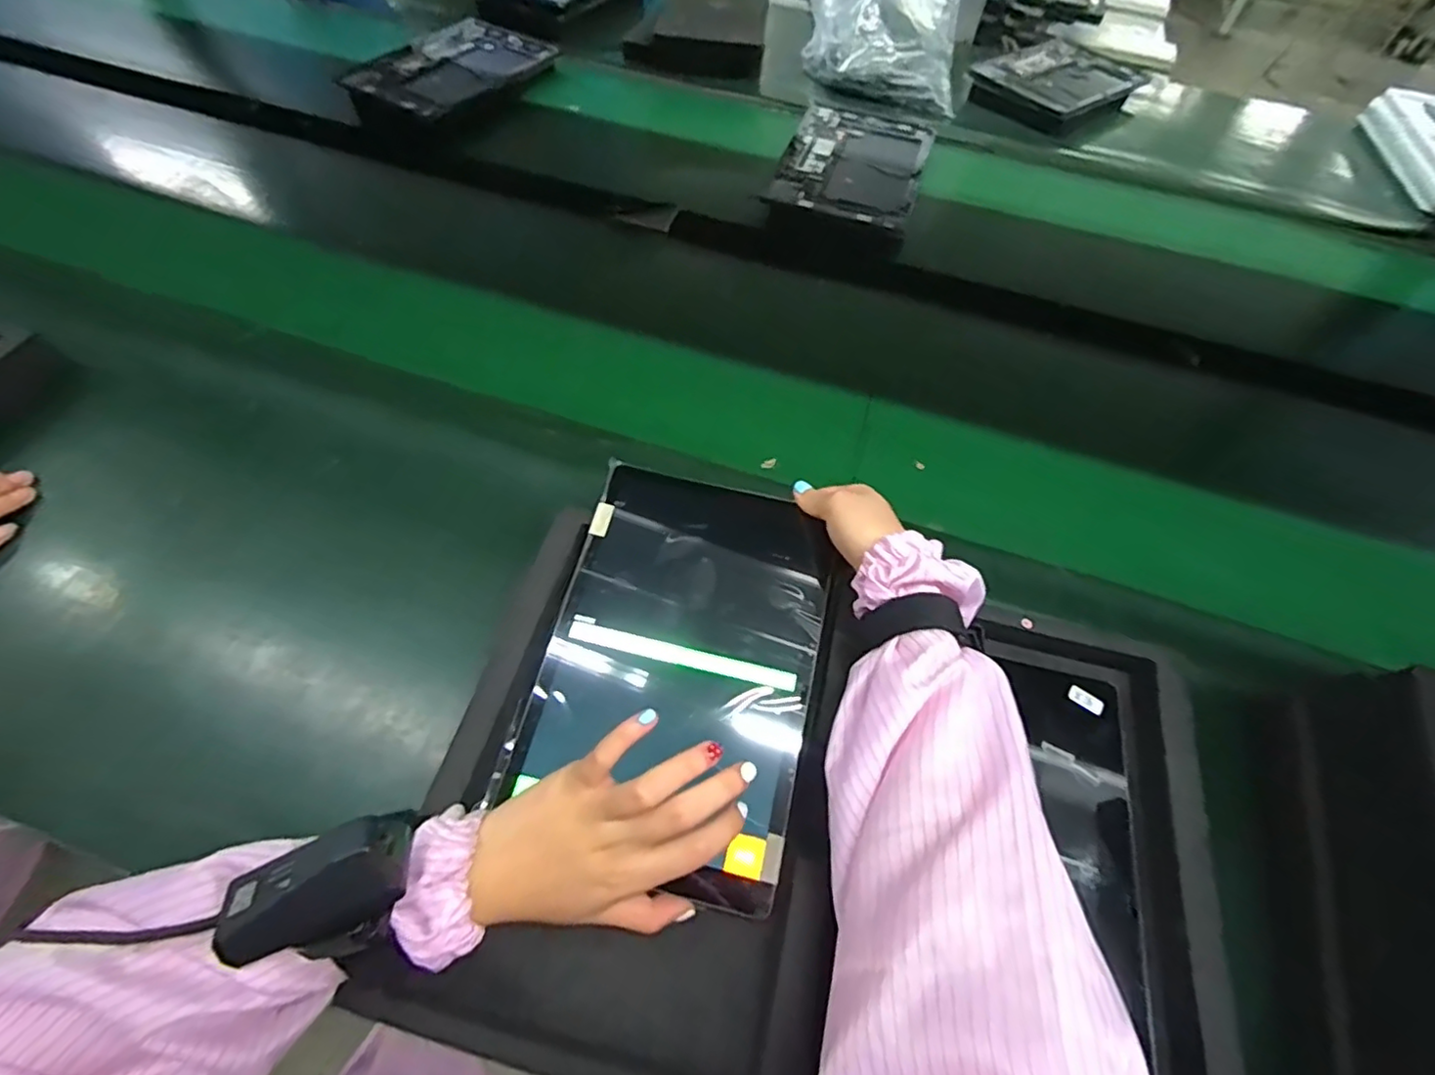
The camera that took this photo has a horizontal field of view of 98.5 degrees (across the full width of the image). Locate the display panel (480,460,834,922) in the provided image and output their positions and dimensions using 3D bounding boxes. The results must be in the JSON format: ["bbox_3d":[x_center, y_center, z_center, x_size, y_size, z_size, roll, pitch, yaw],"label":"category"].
[{"bbox_3d":[-0.022,0.075,0.392,0.170,0.007,0.245,13,67,6],"label":"display panel"}]

